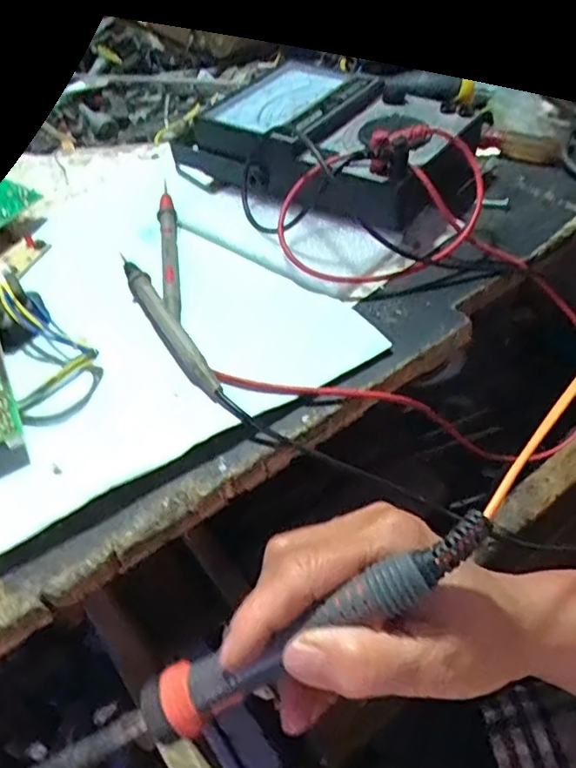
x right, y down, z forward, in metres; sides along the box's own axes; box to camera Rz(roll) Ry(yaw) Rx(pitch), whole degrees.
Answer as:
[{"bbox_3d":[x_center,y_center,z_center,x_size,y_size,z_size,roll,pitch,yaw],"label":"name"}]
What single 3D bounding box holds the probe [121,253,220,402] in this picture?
[{"bbox_3d":[-0.066,-0.034,0.336,0.013,0.011,0.126,-26,49,-17],"label":"probe"}]

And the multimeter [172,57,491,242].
[{"bbox_3d":[0.028,-0.165,0.412,0.199,0.056,0.127,19,51,22],"label":"multimeter"}]

